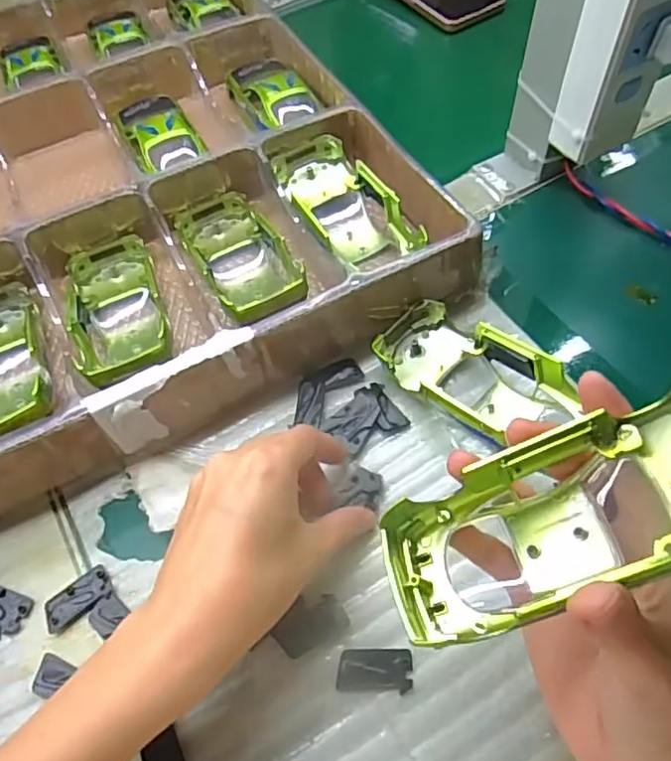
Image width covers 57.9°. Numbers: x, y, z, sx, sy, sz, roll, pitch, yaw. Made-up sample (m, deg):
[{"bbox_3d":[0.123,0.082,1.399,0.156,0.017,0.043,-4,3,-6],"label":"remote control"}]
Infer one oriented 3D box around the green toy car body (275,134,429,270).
[{"bbox_3d":[0.003,-0.116,0.403,0.056,0.028,0.117,-28,62,-12],"label":"green toy car body"}]

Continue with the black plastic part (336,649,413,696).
[{"bbox_3d":[0.018,0.131,0.275,0.033,0.004,0.018,2,60,5],"label":"black plastic part"}]

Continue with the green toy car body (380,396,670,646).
[{"bbox_3d":[0.083,0.047,0.210,0.132,0.029,0.051,-31,58,21],"label":"green toy car body"}]

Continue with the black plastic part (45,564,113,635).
[{"bbox_3d":[-0.129,0.109,0.303,0.034,0.004,0.018,-33,63,-15],"label":"black plastic part"}]

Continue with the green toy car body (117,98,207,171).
[{"bbox_3d":[-0.131,-0.189,0.452,0.047,0.022,0.089,-23,61,-10],"label":"green toy car body"}]

